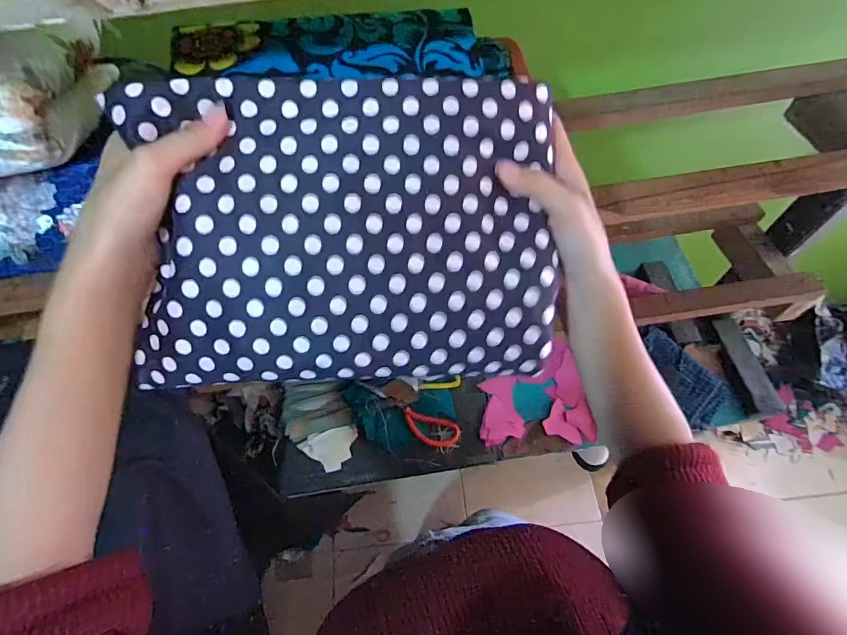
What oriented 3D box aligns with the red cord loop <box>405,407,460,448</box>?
[{"bbox_3d":[0.013,0.210,0.783,0.109,0.004,0.053,18,79,3],"label":"red cord loop"}]

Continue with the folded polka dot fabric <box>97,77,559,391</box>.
[{"bbox_3d":[-0.044,-0.052,0.265,0.255,0.022,0.184,-2,94,-6],"label":"folded polka dot fabric"}]

